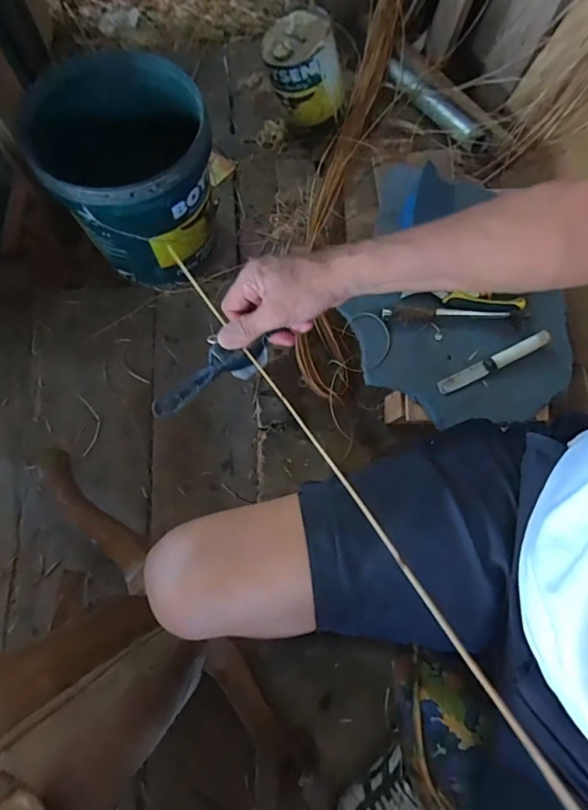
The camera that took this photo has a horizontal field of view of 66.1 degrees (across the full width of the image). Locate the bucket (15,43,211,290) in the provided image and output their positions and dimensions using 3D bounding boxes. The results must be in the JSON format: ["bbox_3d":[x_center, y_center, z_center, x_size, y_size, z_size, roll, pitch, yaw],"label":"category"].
[{"bbox_3d":[-0.302,-0.441,0.879,0.301,0.290,0.318,-1,74,2],"label":"bucket"}]

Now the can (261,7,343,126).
[{"bbox_3d":[0.016,-0.774,1.066,0.160,0.189,0.167,-1,74,2],"label":"can"}]

